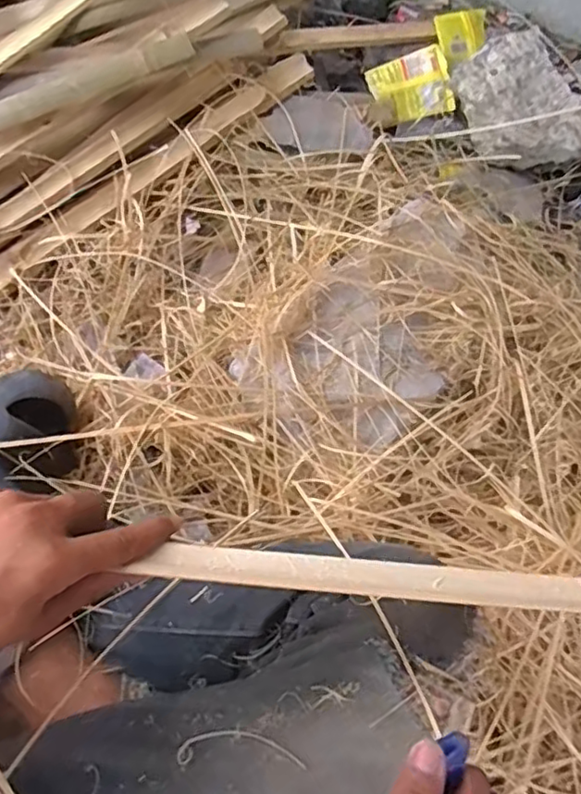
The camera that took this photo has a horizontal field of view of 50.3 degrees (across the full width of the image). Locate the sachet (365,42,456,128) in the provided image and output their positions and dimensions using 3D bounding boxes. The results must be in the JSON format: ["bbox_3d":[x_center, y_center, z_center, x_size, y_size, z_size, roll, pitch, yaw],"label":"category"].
[{"bbox_3d":[0.190,-0.488,0.973,0.122,0.021,0.101,-16,91,0],"label":"sachet"}]

